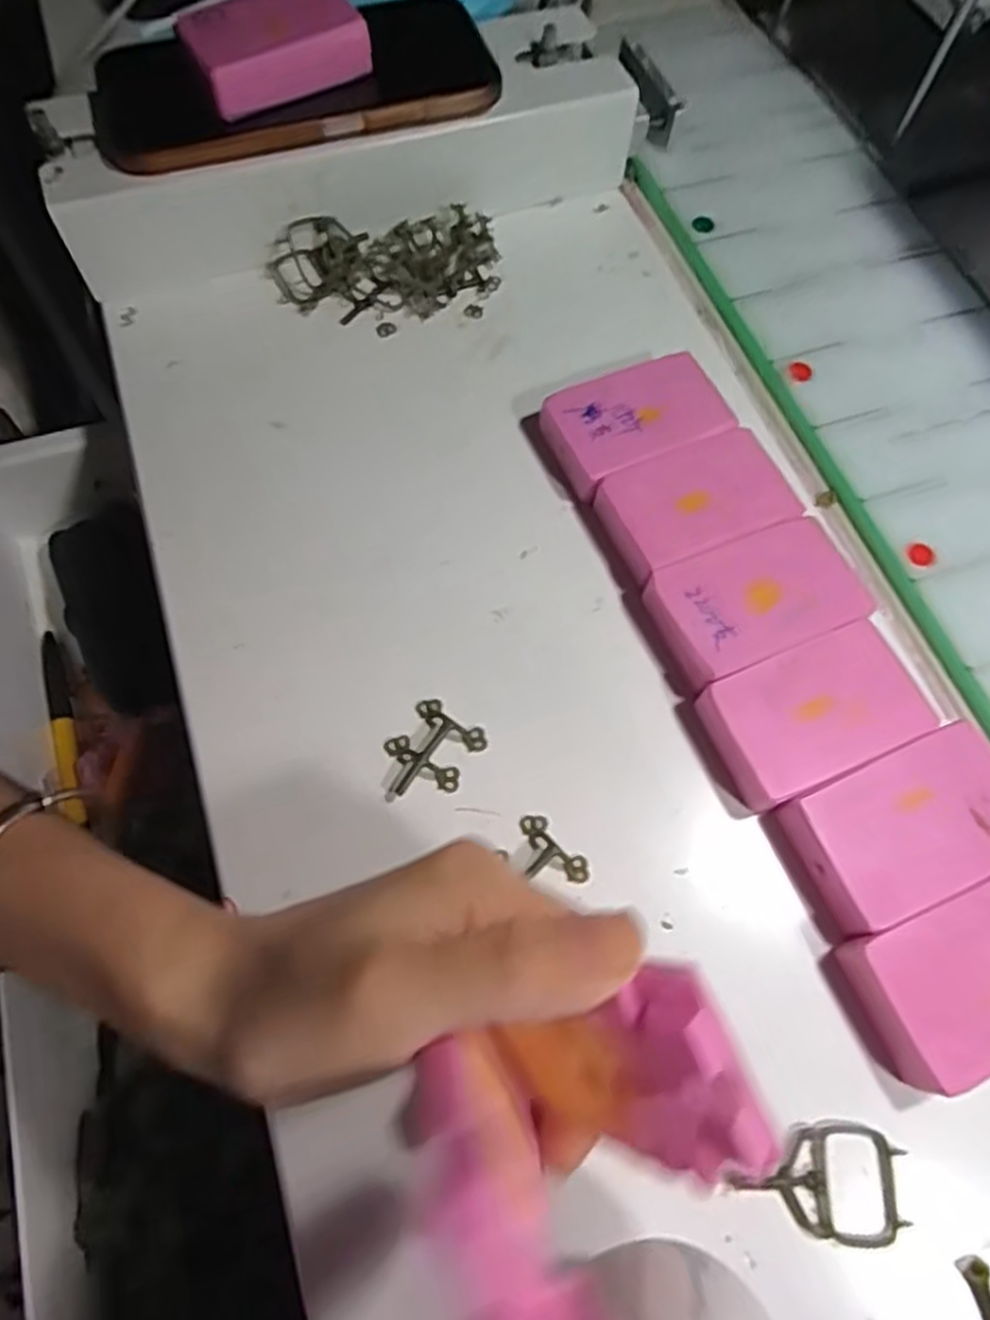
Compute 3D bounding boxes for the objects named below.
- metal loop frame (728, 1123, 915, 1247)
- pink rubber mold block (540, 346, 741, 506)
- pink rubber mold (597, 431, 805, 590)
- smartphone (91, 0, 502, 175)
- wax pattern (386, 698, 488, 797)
[{"bbox_3d":[0.091,0.146,0.210,0.048,0.004,0.028,6,67,1],"label":"metal loop frame"},{"bbox_3d":[0.055,-0.094,0.304,0.072,0.018,0.044,-23,70,-11],"label":"pink rubber mold block"},{"bbox_3d":[0.076,-0.059,0.288,0.069,0.017,0.044,-22,69,-11],"label":"pink rubber mold"},{"bbox_3d":[-0.089,-0.248,0.324,0.165,0.017,0.083,-18,65,-4],"label":"smartphone"},{"bbox_3d":[-0.022,0.031,0.254,0.027,0.008,0.033,32,70,11],"label":"wax pattern"}]

